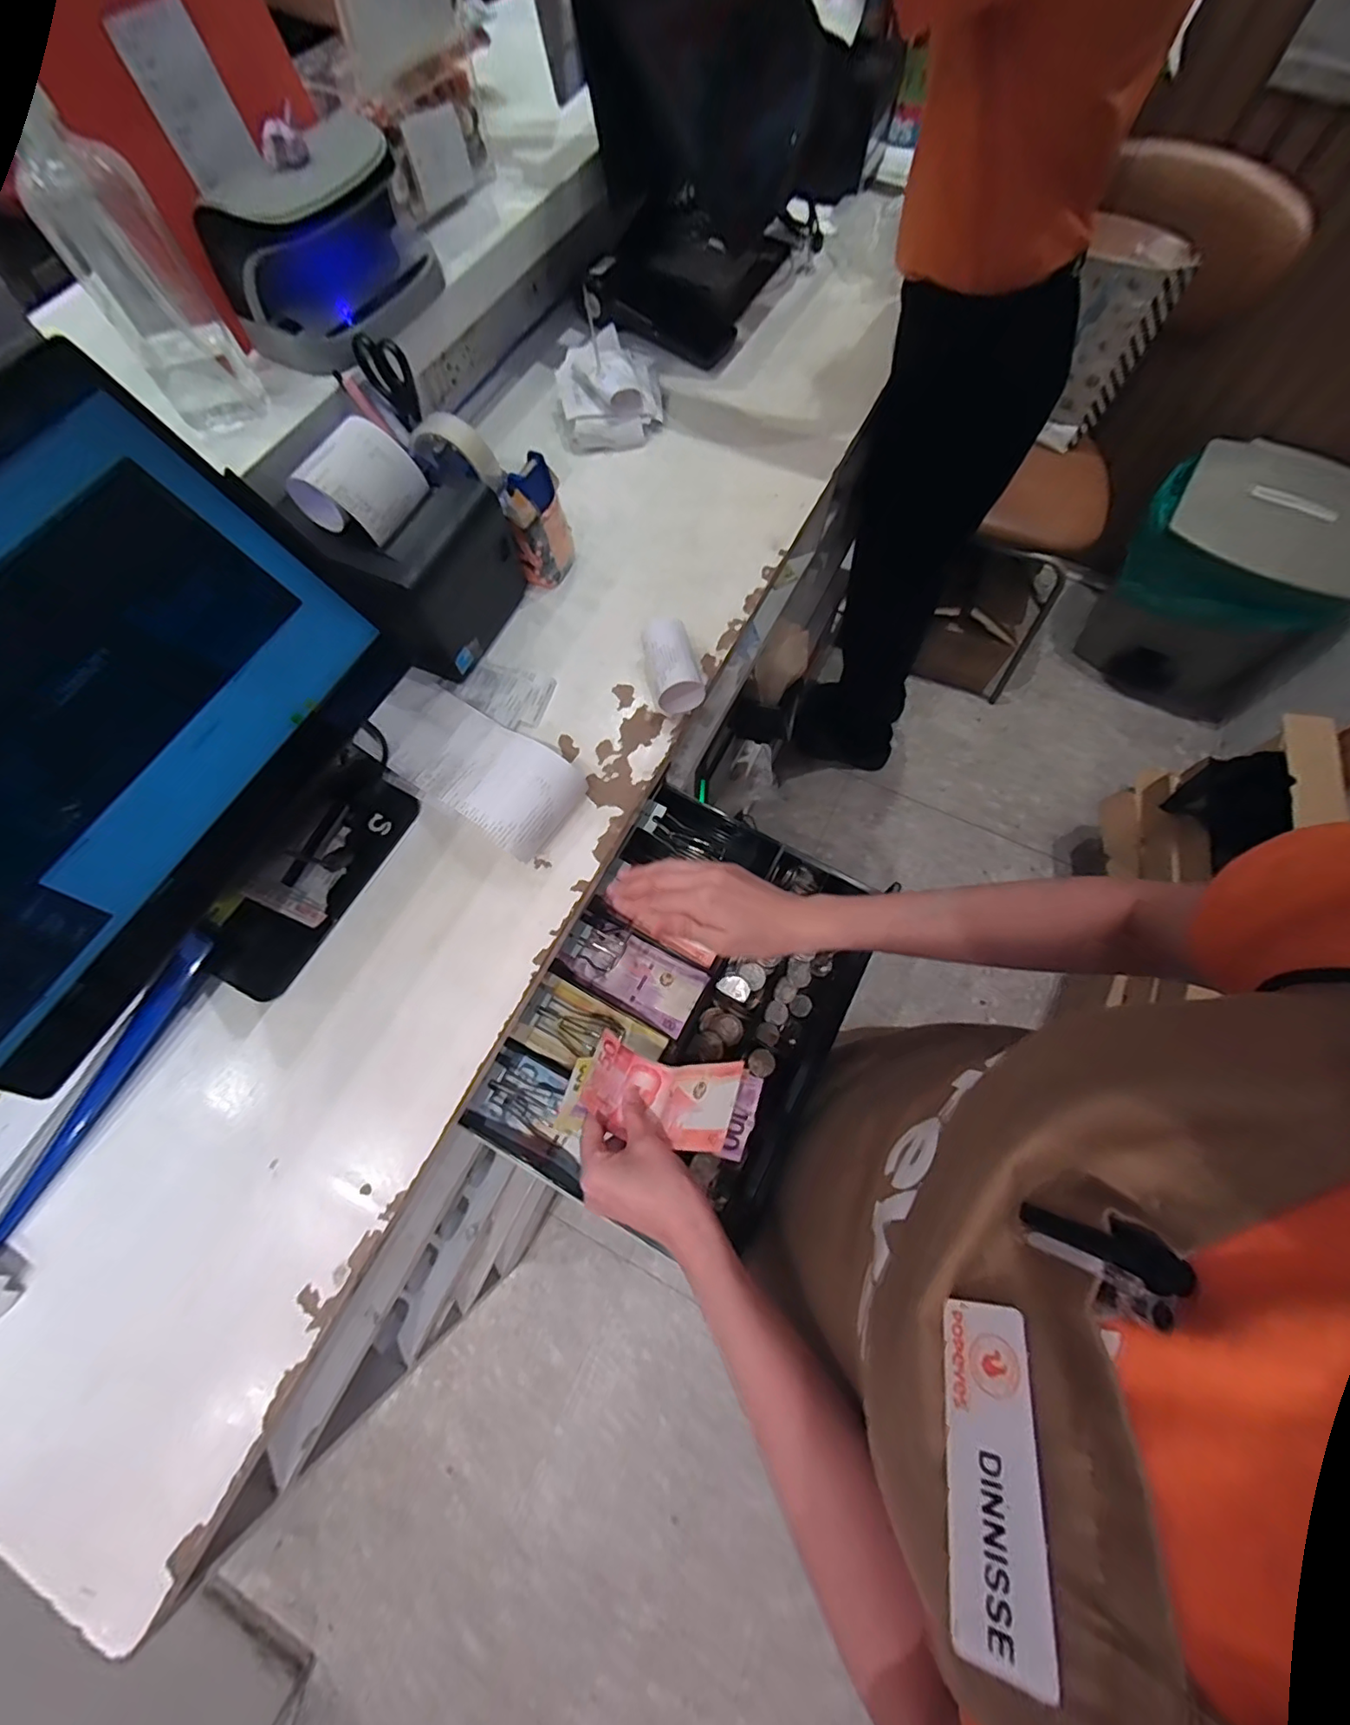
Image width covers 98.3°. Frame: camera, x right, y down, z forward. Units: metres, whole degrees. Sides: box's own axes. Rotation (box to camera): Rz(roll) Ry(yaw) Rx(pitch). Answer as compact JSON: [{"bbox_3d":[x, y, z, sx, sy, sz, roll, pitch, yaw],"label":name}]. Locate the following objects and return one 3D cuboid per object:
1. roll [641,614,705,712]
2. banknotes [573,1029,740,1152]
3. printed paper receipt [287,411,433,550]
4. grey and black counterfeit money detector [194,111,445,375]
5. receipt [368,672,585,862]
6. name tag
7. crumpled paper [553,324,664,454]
[{"bbox_3d":[-0.004,-0.190,0.565,0.049,0.050,0.081,-12,70,-4],"label":"roll"},{"bbox_3d":[-0.007,0.182,0.462,0.128,0.054,0.064,6,67,29],"label":"banknotes"},{"bbox_3d":[-0.257,-0.315,0.478,0.069,0.048,0.088,35,74,13],"label":"printed paper receipt"},{"bbox_3d":[-0.306,-0.536,0.520,0.212,0.118,0.092,-41,74,-13],"label":"grey and black counterfeit money detector"},{"bbox_3d":[-0.188,-0.094,0.529,0.215,0.053,0.094,33,73,12],"label":"receipt"},{"bbox_3d":[0.088,0.168,0.164,0.024,0.004,0.074,-20,32,36],"label":"name tag"},{"bbox_3d":[-0.082,-0.566,0.695,0.128,0.047,0.148,-3,69,0],"label":"crumpled paper"}]

